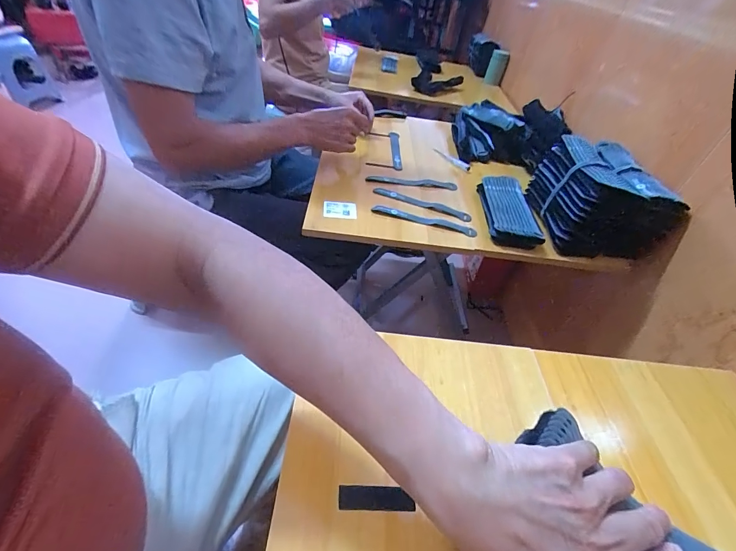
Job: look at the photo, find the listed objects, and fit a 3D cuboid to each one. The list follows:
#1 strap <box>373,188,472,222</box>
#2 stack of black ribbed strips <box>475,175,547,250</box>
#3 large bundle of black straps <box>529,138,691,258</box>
[{"bbox_3d":[0.108,-0.146,0.699,0.196,0.013,0.024,22,45,12],"label":"strap"},{"bbox_3d":[0.279,-0.132,0.689,0.092,0.035,0.199,10,43,-1],"label":"stack of black ribbed strips"},{"bbox_3d":[0.422,-0.159,0.658,0.155,0.103,0.205,9,43,-1],"label":"large bundle of black straps"}]

